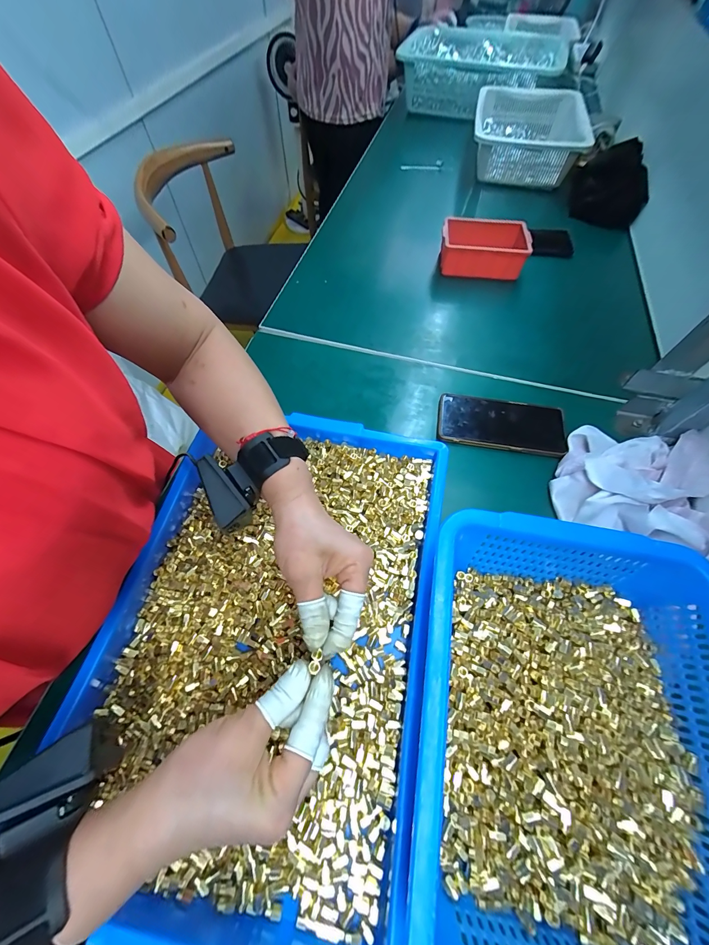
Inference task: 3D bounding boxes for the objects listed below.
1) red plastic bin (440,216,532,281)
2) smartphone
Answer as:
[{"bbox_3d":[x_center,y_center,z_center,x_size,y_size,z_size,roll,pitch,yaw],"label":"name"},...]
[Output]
[{"bbox_3d":[0.230,-0.412,0.608,0.149,0.064,0.116,8,62,5],"label":"red plastic bin"},{"bbox_3d":[0.192,-0.065,0.443,0.157,0.011,0.075,8,62,5],"label":"smartphone"}]

